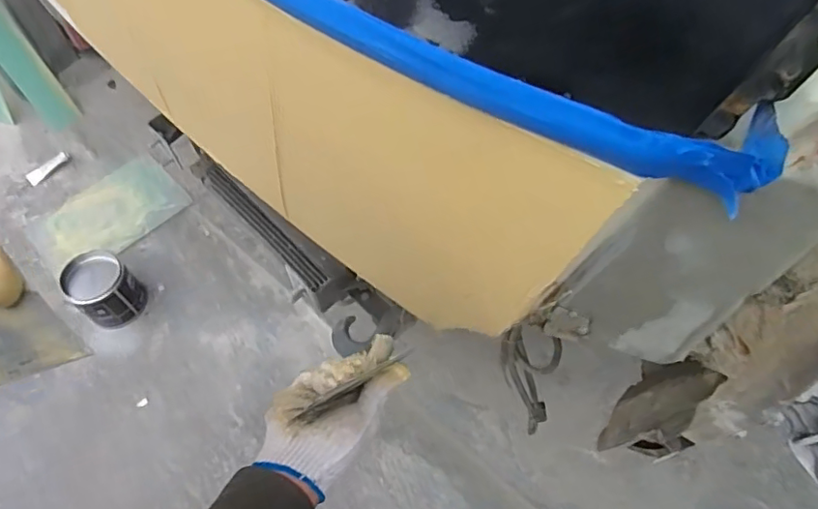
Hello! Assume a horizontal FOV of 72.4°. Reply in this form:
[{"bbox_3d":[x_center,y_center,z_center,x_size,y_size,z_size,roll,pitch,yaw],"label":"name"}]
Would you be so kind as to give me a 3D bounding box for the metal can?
[{"bbox_3d":[-0.794,0.092,1.466,0.172,0.151,0.148,38,68,22],"label":"metal can"}]

